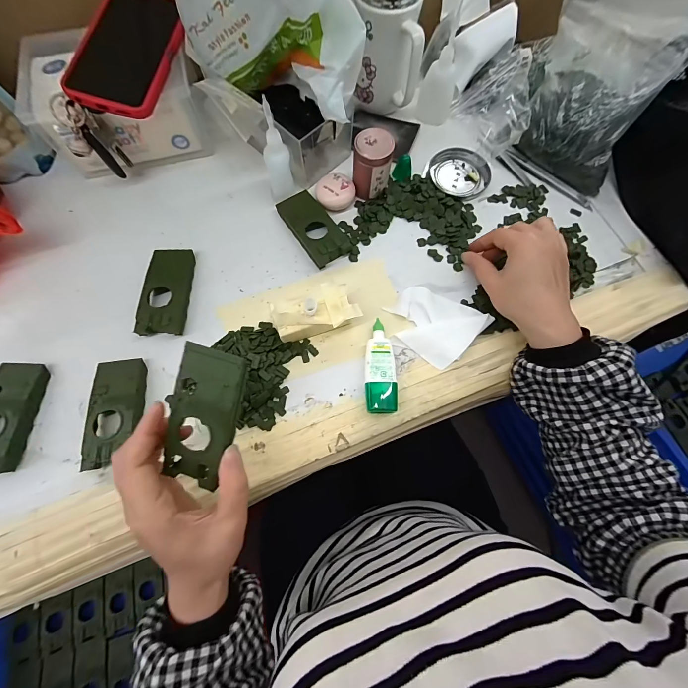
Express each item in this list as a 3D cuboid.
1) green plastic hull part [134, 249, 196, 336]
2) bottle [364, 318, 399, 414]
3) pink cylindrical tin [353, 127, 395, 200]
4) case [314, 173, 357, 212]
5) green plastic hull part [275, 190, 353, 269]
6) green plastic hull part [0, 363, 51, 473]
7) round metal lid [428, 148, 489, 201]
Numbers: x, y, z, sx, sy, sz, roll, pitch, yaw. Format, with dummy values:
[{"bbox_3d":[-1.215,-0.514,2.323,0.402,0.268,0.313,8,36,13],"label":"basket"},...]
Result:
[{"bbox_3d":[-0.200,-0.061,0.347,0.047,0.020,0.103,-2,74,-1],"label":"green plastic hull part"},{"bbox_3d":[0.035,0.023,0.321,0.032,0.025,0.096,-4,74,-2],"label":"bottle"},{"bbox_3d":[0.034,-0.212,0.368,0.043,0.062,0.039,2,74,0],"label":"pink cylindrical tin"},{"bbox_3d":[-0.011,-0.187,0.384,0.045,0.020,0.047,0,74,0],"label":"case"},{"bbox_3d":[-0.039,-0.142,0.372,0.047,0.021,0.104,-33,77,-9],"label":"green plastic hull part"},{"bbox_3d":[-0.332,0.070,0.303,0.045,0.020,0.102,2,74,0],"label":"green plastic hull part"},{"bbox_3d":[0.154,-0.226,0.409,0.073,0.013,0.077,0,74,0],"label":"round metal lid"}]

